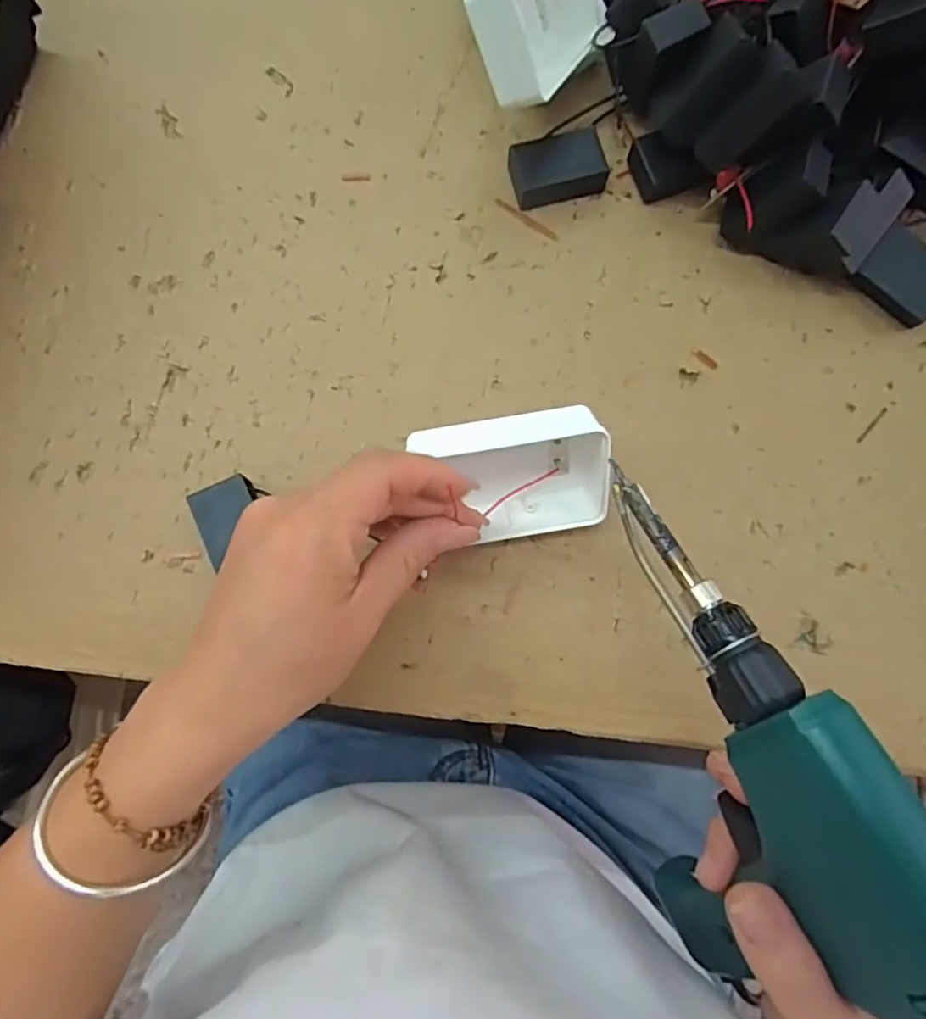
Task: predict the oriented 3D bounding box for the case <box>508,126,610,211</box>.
[{"bbox_3d":[0.051,-0.184,0.335,0.051,0.017,0.031,-13,79,-1],"label":"case"}]

